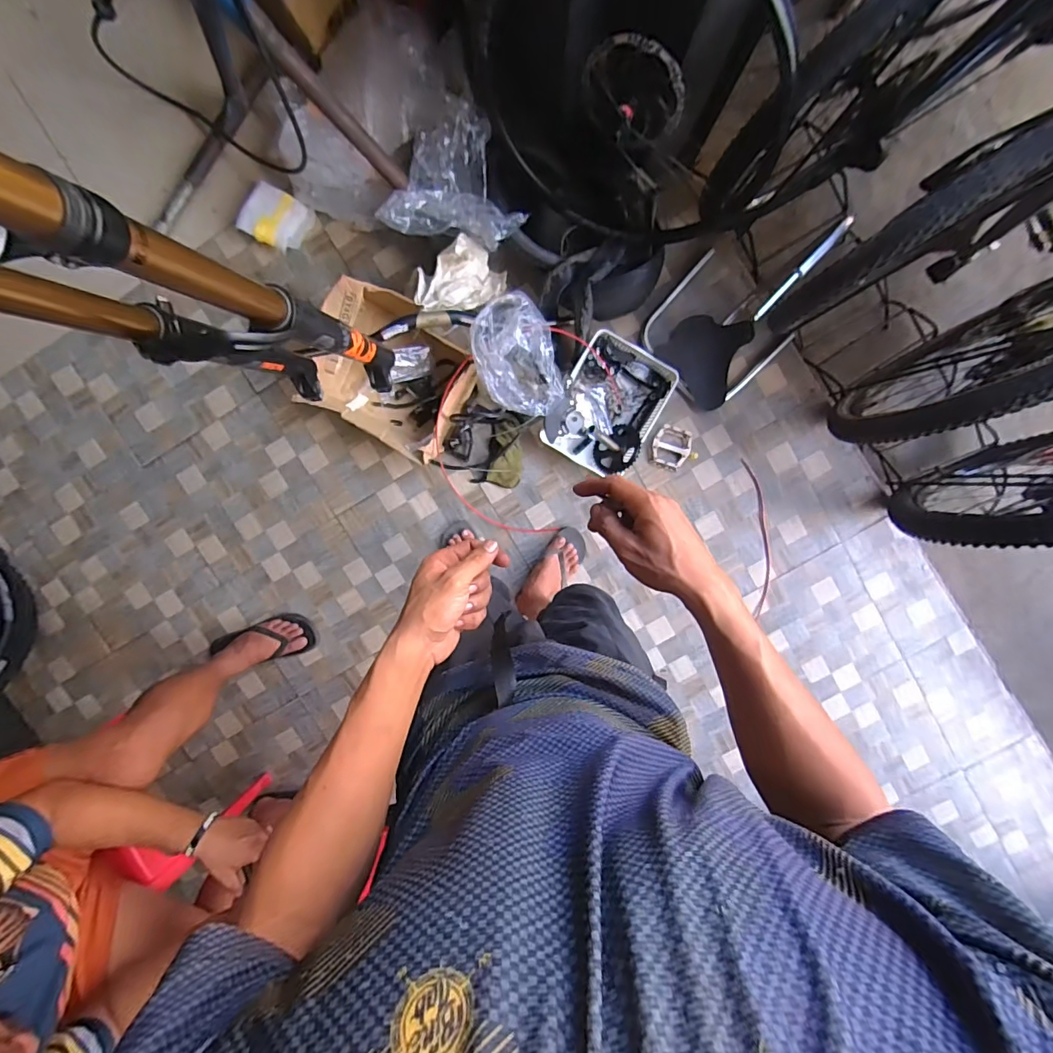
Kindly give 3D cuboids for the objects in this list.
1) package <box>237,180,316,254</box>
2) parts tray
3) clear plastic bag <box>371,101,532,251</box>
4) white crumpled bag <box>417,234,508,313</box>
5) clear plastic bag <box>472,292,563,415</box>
[{"bbox_3d":[-0.653,-0.803,1.267,0.151,0.064,0.136,28,96,-2],"label":"package"},{"bbox_3d":[0.224,-0.321,1.293,0.262,0.084,0.332,27,95,-2],"label":"parts tray"},{"bbox_3d":[-0.157,-0.806,1.099,0.316,0.099,0.287,3,96,0],"label":"clear plastic bag"},{"bbox_3d":[-0.174,-0.626,1.235,0.233,0.162,0.113,-32,94,3],"label":"white crumpled bag"},{"bbox_3d":[-0.022,-0.392,1.161,0.185,0.189,0.255,-27,95,4],"label":"clear plastic bag"}]

